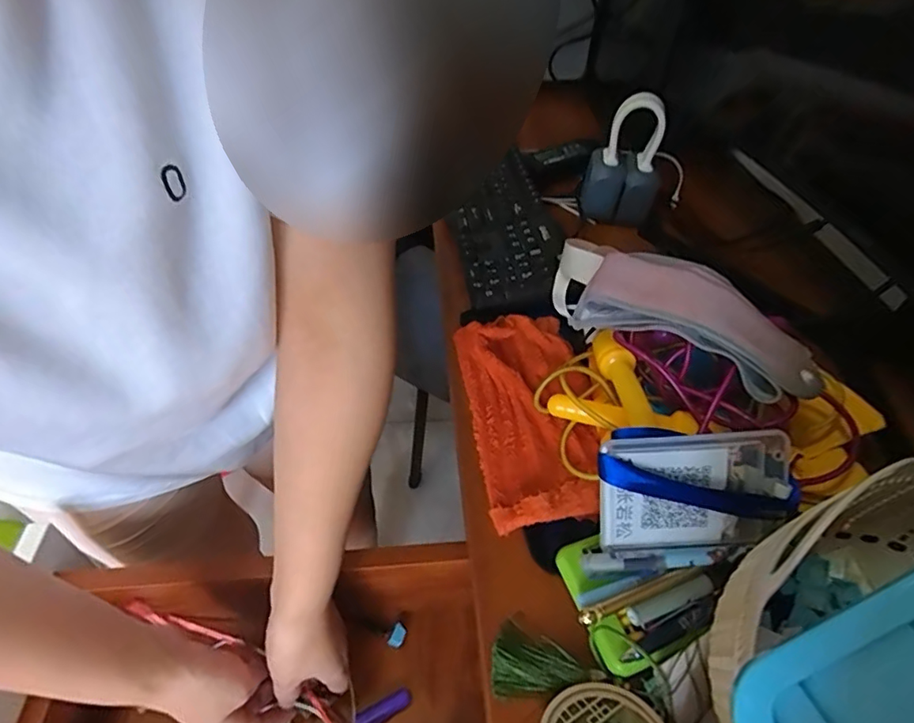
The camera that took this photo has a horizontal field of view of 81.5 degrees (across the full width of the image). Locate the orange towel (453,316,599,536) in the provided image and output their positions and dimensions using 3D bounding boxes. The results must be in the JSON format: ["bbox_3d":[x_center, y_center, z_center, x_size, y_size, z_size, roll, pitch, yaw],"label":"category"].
[{"bbox_3d":[0.071,0.037,0.507,0.119,0.033,0.249,-5,46,-7],"label":"orange towel"}]

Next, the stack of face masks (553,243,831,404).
[{"bbox_3d":[0.177,-0.051,0.488,0.121,0.098,0.283,-21,39,-16],"label":"stack of face masks"}]

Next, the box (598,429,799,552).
[{"bbox_3d":[0.171,0.092,0.376,0.133,0.082,0.019,-5,11,2],"label":"box"}]

